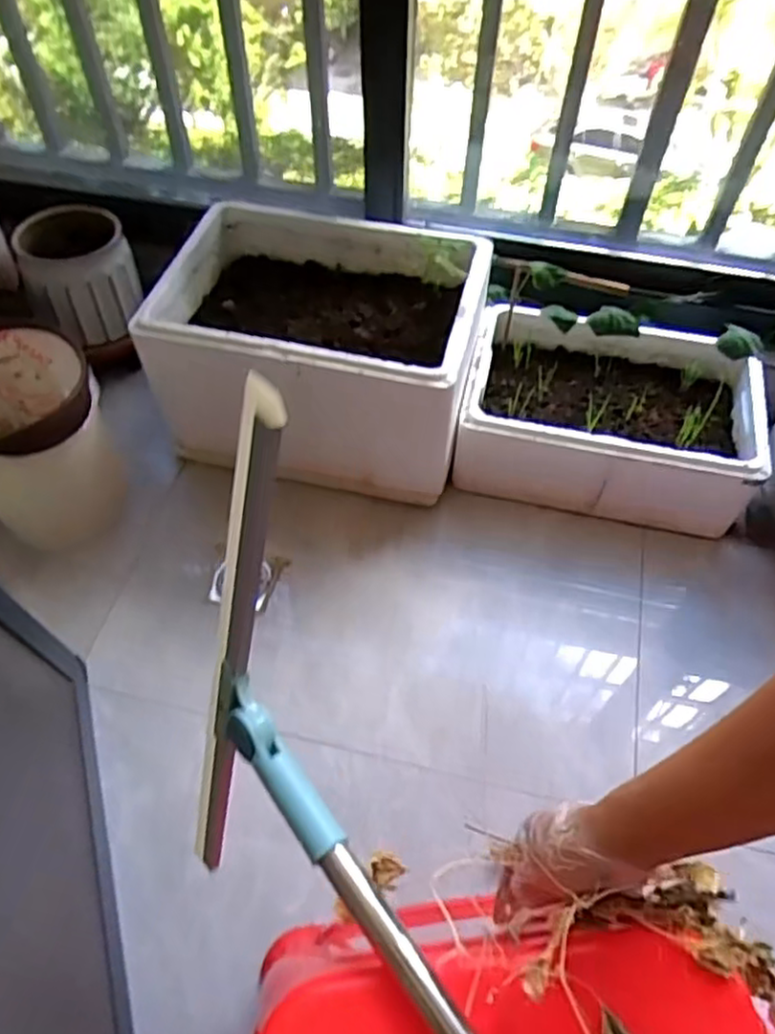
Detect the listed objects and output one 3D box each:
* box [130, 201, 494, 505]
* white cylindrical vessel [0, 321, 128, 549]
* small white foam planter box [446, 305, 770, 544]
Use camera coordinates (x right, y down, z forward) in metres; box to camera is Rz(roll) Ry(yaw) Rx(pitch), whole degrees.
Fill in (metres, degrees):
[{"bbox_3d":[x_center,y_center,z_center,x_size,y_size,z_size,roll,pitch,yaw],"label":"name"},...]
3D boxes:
[{"bbox_3d":[-0.106,-0.278,1.144,0.477,0.295,0.356,11,57,6],"label":"box"},{"bbox_3d":[-0.536,-0.103,1.062,0.232,0.246,0.231,1,56,-1],"label":"white cylindrical vessel"},{"bbox_3d":[0.360,-0.162,1.179,0.448,0.181,0.302,11,57,6],"label":"small white foam planter box"}]

